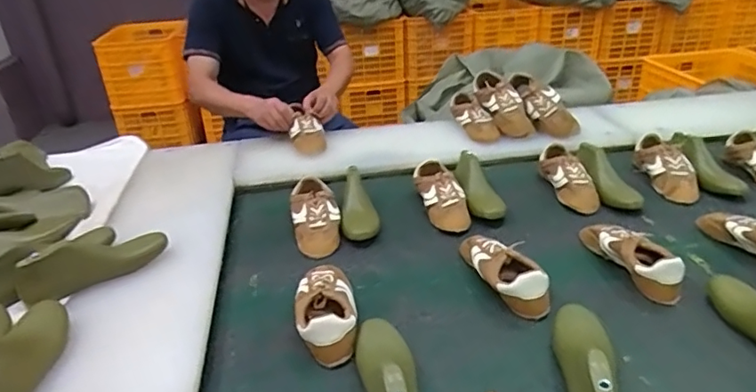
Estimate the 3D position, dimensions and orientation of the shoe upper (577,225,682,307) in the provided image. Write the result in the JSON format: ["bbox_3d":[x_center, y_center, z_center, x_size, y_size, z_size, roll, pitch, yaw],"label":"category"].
[{"bbox_3d":[0.449,0.098,0.982,0.073,0.071,0.231,-12,30,-12],"label":"shoe upper"}]

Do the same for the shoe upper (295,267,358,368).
[{"bbox_3d":[-0.084,0.174,0.880,0.095,0.070,0.210,-6,29,-3],"label":"shoe upper"}]

